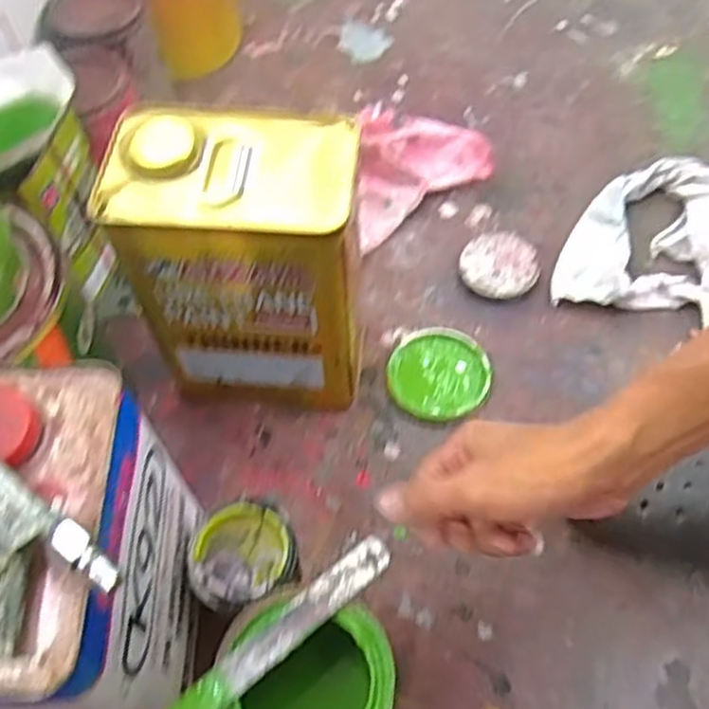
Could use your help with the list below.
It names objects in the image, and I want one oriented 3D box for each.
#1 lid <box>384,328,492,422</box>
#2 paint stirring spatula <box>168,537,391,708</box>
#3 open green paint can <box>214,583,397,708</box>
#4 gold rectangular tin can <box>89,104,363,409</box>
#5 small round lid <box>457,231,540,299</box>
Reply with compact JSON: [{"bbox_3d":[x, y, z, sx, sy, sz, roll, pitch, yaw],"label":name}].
[{"bbox_3d":[0.078,0.015,0.672,0.089,0.020,0.090,-1,60,2],"label":"lid"},{"bbox_3d":[-0.058,0.180,0.436,0.198,0.007,0.022,-36,65,-17],"label":"paint stirring spatula"},{"bbox_3d":[-0.030,0.229,0.485,0.104,0.134,0.098,-1,60,2],"label":"open green paint can"},{"bbox_3d":[-0.082,-0.071,0.574,0.163,0.223,0.111,5,61,5],"label":"gold rectangular tin can"},{"bbox_3d":[0.145,-0.091,0.735,0.076,0.014,0.075,-1,60,2],"label":"small round lid"}]

